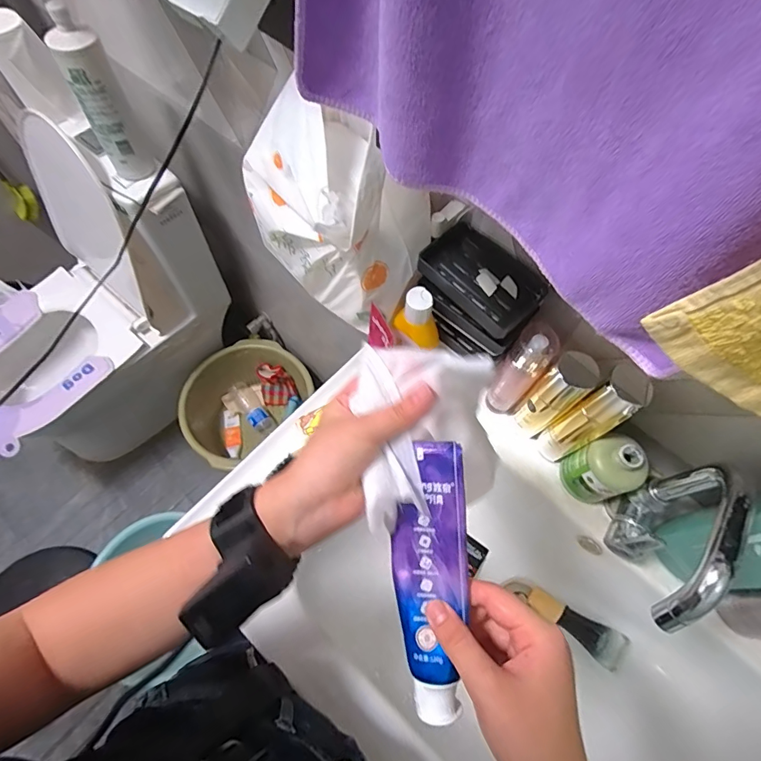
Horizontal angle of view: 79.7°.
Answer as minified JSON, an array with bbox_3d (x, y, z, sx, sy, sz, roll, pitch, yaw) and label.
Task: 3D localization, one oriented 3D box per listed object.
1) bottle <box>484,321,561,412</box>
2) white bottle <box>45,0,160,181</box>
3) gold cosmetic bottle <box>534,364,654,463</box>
[{"bbox_3d":[0.170,-0.006,0.567,0.043,0.164,0.043,42,70,17],"label":"bottle"},{"bbox_3d":[-0.471,-0.474,0.775,0.075,0.251,0.081,-32,69,-16],"label":"white bottle"},{"bbox_3d":[0.245,0.049,0.539,0.049,0.194,0.044,-24,67,-13],"label":"gold cosmetic bottle"}]

